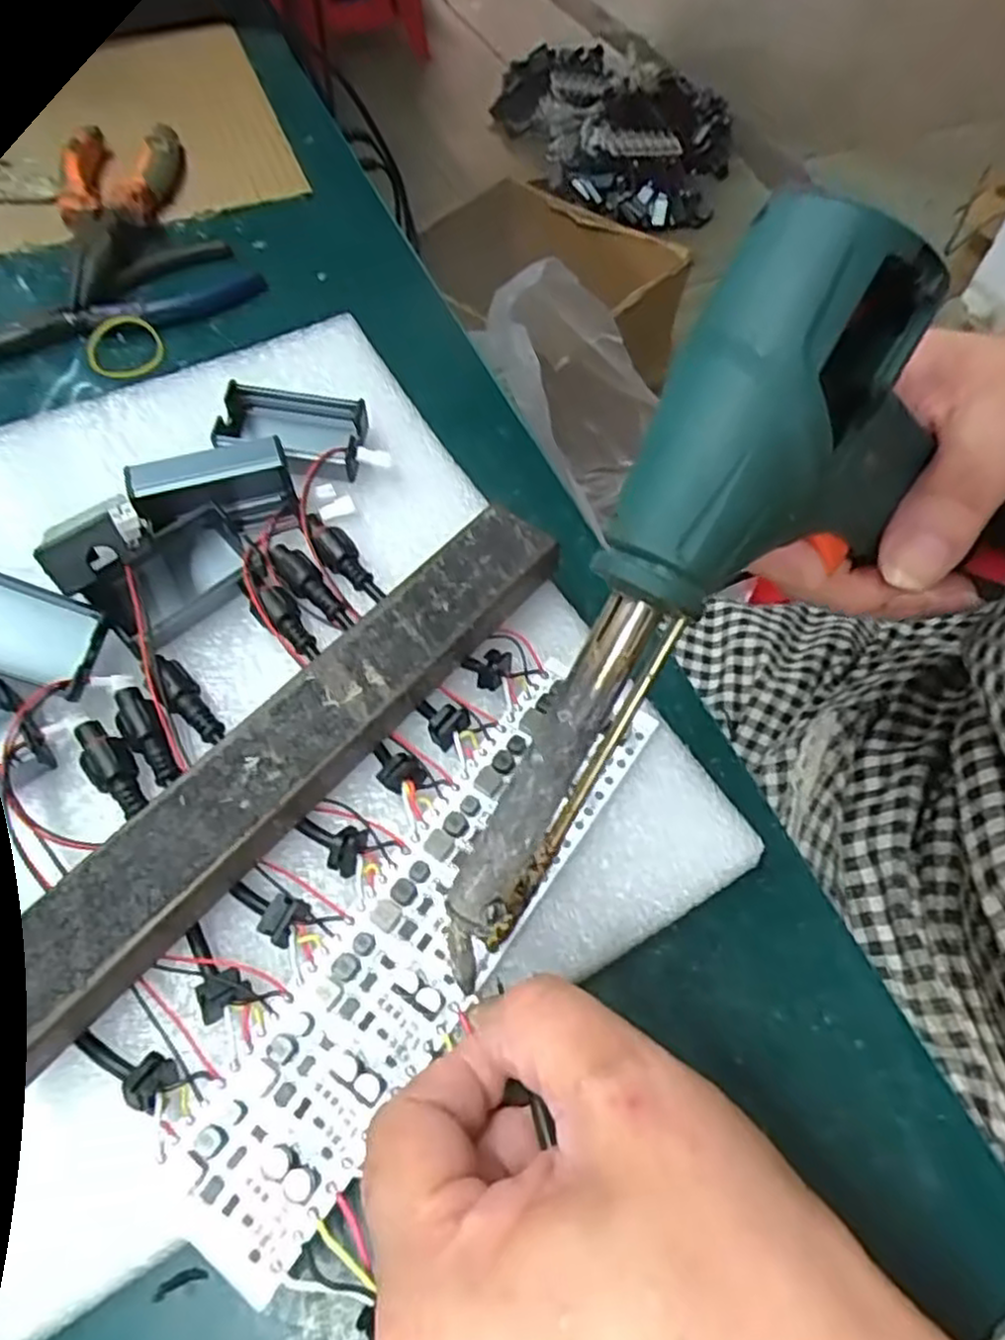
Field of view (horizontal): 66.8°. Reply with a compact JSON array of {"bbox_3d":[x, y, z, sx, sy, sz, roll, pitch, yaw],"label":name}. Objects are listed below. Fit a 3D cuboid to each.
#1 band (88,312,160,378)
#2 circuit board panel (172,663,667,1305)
[{"bbox_3d":[-0.170,-0.144,0.342,0.031,0.007,0.031,2,76,-7],"label":"band"},{"bbox_3d":[-0.019,0.066,0.205,0.045,0.008,0.168,32,64,18],"label":"circuit board panel"}]

